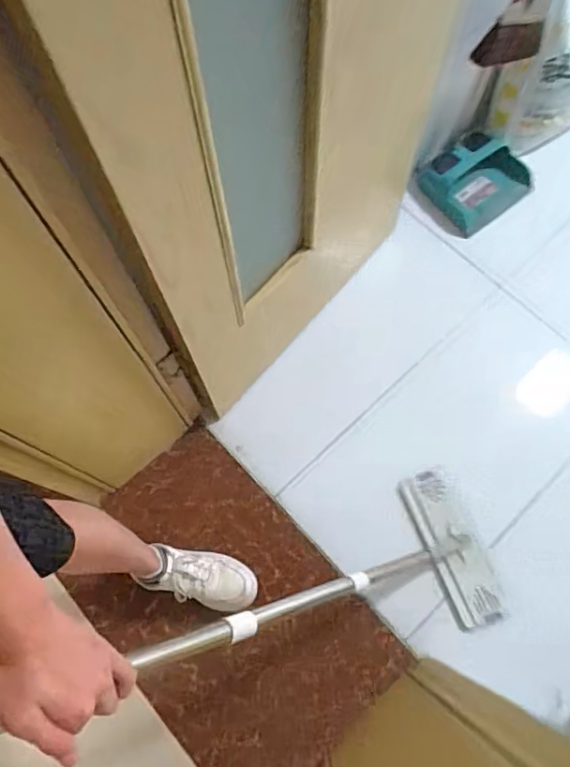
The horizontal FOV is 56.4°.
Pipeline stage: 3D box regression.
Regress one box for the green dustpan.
[{"bbox_3d":[0.490,-0.511,1.359,0.229,0.094,0.222,-37,74,-9],"label":"green dustpan"}]

